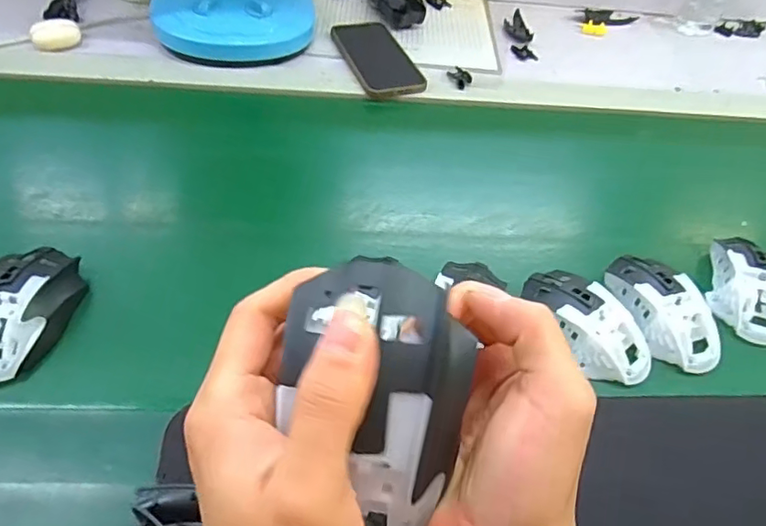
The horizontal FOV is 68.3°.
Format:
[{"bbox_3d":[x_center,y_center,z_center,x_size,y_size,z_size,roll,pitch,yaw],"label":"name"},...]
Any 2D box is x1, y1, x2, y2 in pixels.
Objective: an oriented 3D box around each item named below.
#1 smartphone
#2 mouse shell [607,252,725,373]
[{"bbox_3d":[-0.010,-0.266,0.723,0.078,0.009,0.175,-14,53,-17],"label":"smartphone"},{"bbox_3d":[0.237,0.035,0.475,0.055,0.032,0.111,-6,51,-11],"label":"mouse shell"}]

